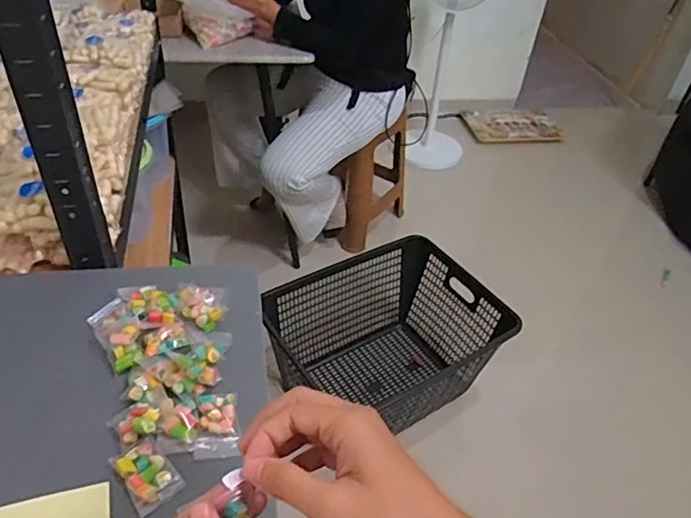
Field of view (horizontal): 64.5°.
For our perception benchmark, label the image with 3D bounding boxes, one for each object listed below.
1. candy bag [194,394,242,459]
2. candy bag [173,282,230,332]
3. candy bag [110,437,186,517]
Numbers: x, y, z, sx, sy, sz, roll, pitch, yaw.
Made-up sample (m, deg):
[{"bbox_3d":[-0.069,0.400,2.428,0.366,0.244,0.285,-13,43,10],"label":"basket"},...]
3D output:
[{"bbox_3d":[-0.108,0.139,0.462,0.035,0.010,0.057,-2,42,-10],"label":"candy bag"},{"bbox_3d":[-0.146,0.045,0.556,0.048,0.014,0.061,-8,43,-16],"label":"candy bag"},{"bbox_3d":[-0.152,0.166,0.423,0.035,0.009,0.052,-27,51,-33],"label":"candy bag"}]

